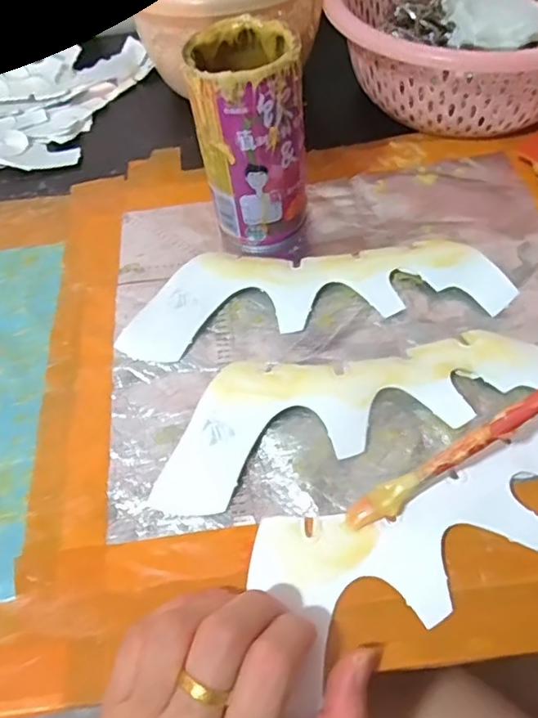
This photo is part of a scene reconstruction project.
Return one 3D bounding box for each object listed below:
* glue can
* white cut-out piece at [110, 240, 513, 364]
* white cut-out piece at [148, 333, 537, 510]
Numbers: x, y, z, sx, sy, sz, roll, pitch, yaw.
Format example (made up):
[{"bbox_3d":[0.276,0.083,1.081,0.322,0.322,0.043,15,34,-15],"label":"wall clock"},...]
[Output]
[{"bbox_3d":[-0.010,-0.135,0.357,0.065,0.117,0.070,-2,55,3],"label":"glue can"},{"bbox_3d":[0.026,-0.045,0.354,0.226,0.009,0.069,-9,60,-1],"label":"white cut-out piece"},{"bbox_3d":[0.044,0.018,0.309,0.216,0.011,0.068,-18,55,-8],"label":"white cut-out piece"}]

